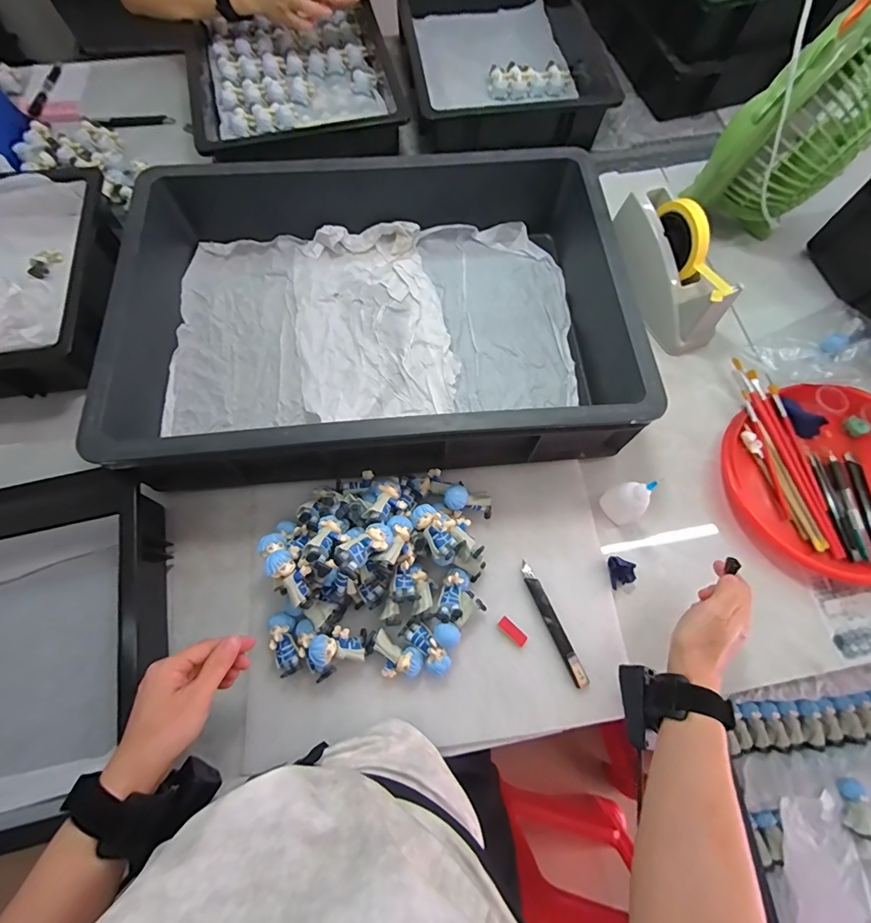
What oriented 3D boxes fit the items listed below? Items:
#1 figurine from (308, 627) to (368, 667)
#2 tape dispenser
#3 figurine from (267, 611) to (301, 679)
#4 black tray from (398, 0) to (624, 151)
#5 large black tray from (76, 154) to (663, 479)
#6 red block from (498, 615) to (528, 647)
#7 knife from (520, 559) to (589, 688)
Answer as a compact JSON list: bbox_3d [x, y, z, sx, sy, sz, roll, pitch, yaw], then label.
[{"bbox_3d":[-0.100,0.192,0.451,0.065,0.023,0.033,5,72,-34],"label":"figurine"},{"bbox_3d":[0.317,-0.266,0.589,0.064,0.114,0.215,-19,72,-7],"label":"tape dispenser"},{"bbox_3d":[-0.158,0.192,0.453,0.026,0.032,0.062,-15,71,-6],"label":"figurine"},{"bbox_3d":[0.125,-0.719,0.757,0.348,0.094,0.439,-9,71,-4],"label":"black tray"},{"bbox_3d":[-0.067,-0.192,0.546,0.571,0.154,0.398,-4,70,-2],"label":"large black tray"},{"bbox_3d":[0.085,0.187,0.474,0.034,0.012,0.014,41,75,13],"label":"red block"},{"bbox_3d":[0.129,0.176,0.473,0.015,0.014,0.136,-22,72,-8],"label":"knife"}]

